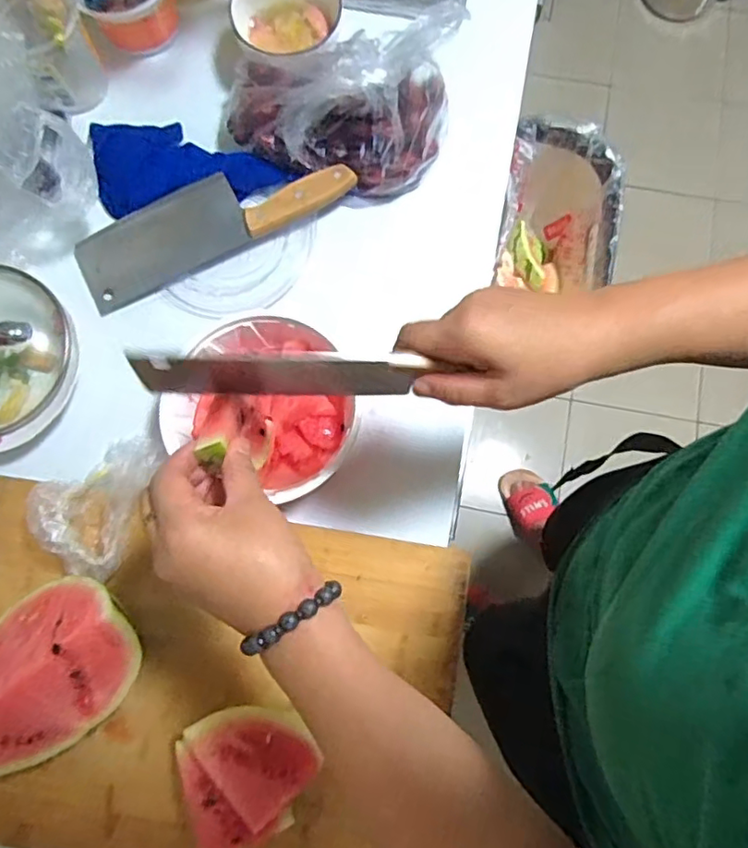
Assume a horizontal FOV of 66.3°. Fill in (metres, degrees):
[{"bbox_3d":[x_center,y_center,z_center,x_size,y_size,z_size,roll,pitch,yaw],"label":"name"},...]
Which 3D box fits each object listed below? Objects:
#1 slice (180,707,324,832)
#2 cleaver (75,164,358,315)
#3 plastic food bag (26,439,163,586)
[{"bbox_3d":[-0.097,0.264,0.461,0.064,0.018,0.091,-35,76,-31],"label":"slice"},{"bbox_3d":[-0.165,-0.210,0.581,0.283,0.034,0.089,-22,79,-3],"label":"cleaver"},{"bbox_3d":[-0.245,0.068,0.507,0.093,0.050,0.127,15,79,4],"label":"plastic food bag"}]

